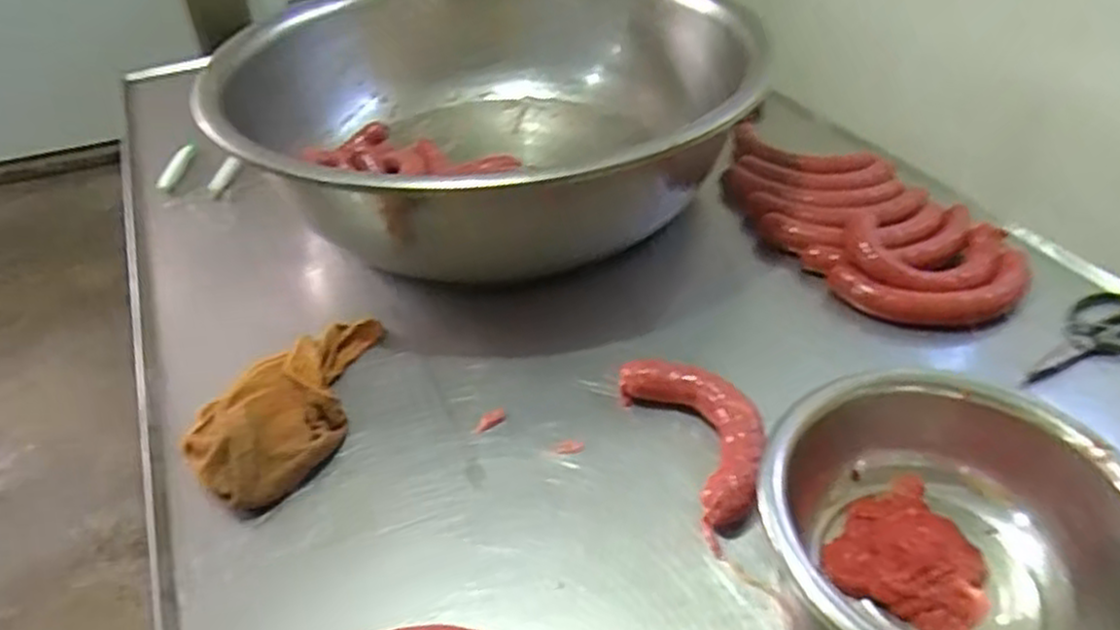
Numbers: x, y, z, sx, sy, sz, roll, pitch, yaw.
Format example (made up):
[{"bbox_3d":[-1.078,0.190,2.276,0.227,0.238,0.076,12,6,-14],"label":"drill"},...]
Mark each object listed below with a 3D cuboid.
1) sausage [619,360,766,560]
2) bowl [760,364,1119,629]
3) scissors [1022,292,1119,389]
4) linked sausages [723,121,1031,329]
[{"bbox_3d":[0.145,0.113,0.751,0.108,0.041,0.207,-17,42,-16],"label":"sausage"},{"bbox_3d":[0.314,0.190,0.602,0.267,0.119,0.273,-2,40,1],"label":"bowl"},{"bbox_3d":[0.591,0.032,0.843,0.205,0.019,0.089,-22,43,-21],"label":"scissors"},{"bbox_3d":[0.416,-0.123,1.014,0.241,0.049,0.399,-21,43,-21],"label":"linked sausages"}]

